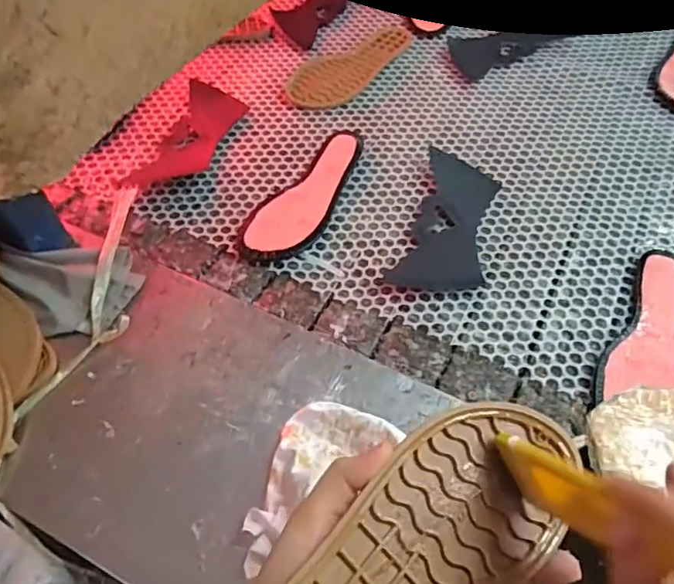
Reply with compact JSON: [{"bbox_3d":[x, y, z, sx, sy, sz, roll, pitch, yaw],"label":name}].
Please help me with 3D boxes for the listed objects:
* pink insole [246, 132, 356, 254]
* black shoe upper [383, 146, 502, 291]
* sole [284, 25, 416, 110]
[{"bbox_3d":[-0.032,-0.114,0.627,0.063,0.016,0.202,24,57,15],"label":"pink insole"},{"bbox_3d":[0.129,-0.079,0.610,0.089,0.009,0.205,17,56,11],"label":"black shoe upper"},{"bbox_3d":[0.019,-0.334,0.786,0.097,0.012,0.237,27,58,17],"label":"sole"}]

